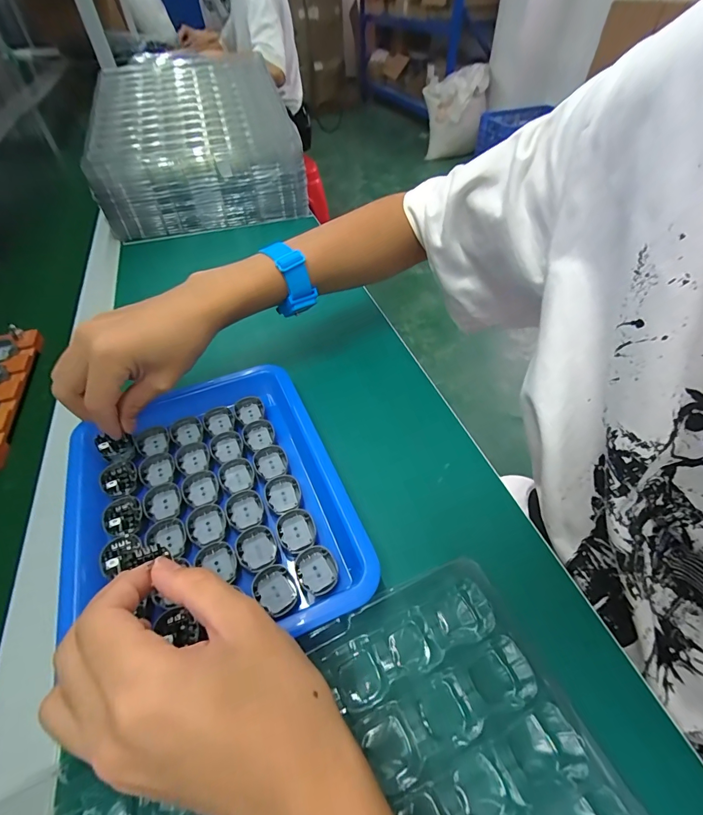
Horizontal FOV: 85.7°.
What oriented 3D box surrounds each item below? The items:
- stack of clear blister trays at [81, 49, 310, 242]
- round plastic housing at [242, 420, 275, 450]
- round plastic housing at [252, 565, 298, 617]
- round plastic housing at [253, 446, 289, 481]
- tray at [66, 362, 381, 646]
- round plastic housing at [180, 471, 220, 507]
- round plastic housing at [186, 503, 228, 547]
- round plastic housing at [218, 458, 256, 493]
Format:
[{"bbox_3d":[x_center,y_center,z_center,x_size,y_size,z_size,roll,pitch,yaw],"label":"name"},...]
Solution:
[{"bbox_3d":[-0.259,-0.474,0.664,0.293,0.152,0.426,-11,50,-7],"label":"stack of clear blister trays"},{"bbox_3d":[-0.076,0.021,0.309,0.025,0.006,0.024,-1,49,2],"label":"round plastic housing"},{"bbox_3d":[-0.046,0.111,0.232,0.023,0.004,0.029,-33,55,-24],"label":"round plastic housing"},{"bbox_3d":[-0.062,0.042,0.293,0.025,0.008,0.028,-21,51,-15],"label":"round plastic housing"},{"bbox_3d":[-0.101,0.066,0.268,0.182,0.026,0.208,-20,51,-14],"label":"tray"},{"bbox_3d":[-0.110,0.059,0.277,0.025,0.005,0.029,-22,52,-16],"label":"round plastic housing"},{"bbox_3d":[-0.099,0.080,0.259,0.025,0.004,0.030,-18,51,-12],"label":"round plastic housing"},{"bbox_3d":[-0.086,0.051,0.285,0.025,0.006,0.029,-29,54,-21],"label":"round plastic housing"}]

